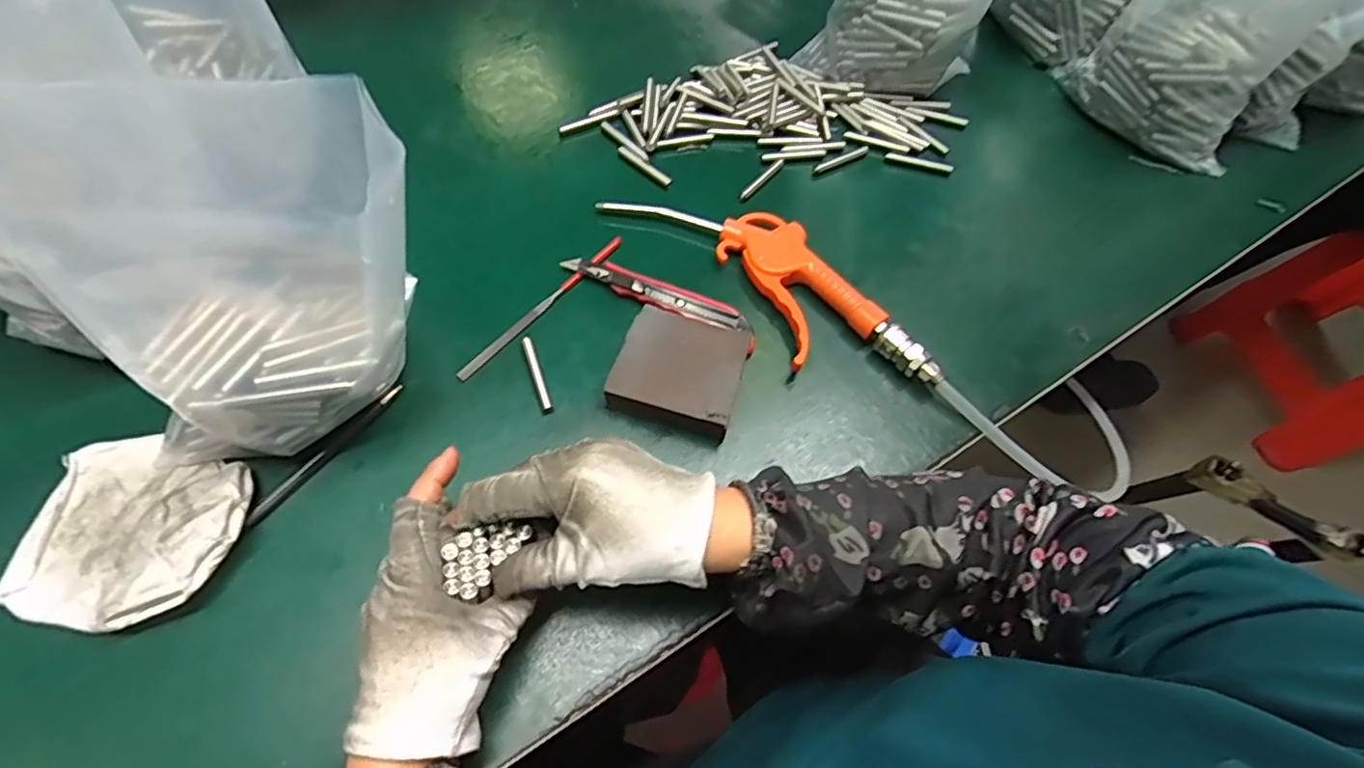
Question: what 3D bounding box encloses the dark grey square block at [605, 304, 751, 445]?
[{"bbox_3d":[0.001,-0.011,0.395,0.076,0.028,0.079,17,61,6],"label":"dark grey square block"}]

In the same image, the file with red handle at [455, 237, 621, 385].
[{"bbox_3d":[-0.095,-0.058,0.426,0.010,0.005,0.156,36,64,16],"label":"file with red handle"}]

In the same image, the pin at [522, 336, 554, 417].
[{"bbox_3d":[-0.095,-0.006,0.399,0.007,0.005,0.057,-17,63,-13],"label":"pin"}]

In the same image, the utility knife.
[{"bbox_3d":[-0.020,-0.066,0.431,0.138,0.014,0.019,25,62,10],"label":"utility knife"}]

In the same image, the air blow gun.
[{"bbox_3d":[0.064,-0.078,0.441,0.088,0.022,0.260,-37,69,-21],"label":"air blow gun"}]

